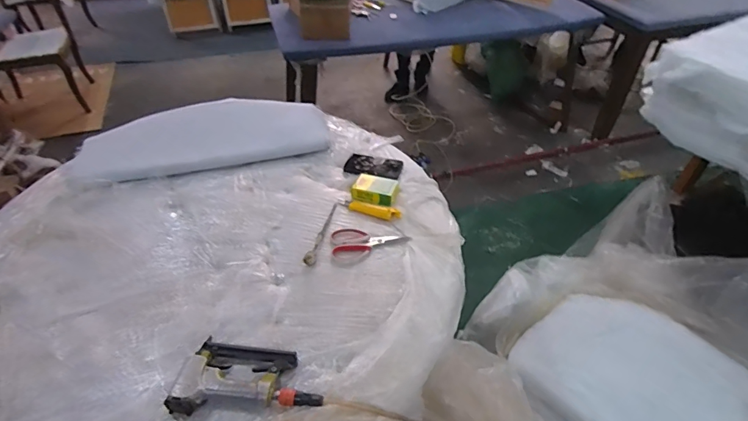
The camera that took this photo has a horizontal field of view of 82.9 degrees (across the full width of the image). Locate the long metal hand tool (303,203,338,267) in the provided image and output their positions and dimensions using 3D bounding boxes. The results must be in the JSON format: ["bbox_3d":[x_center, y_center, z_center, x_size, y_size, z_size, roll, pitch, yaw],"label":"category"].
[{"bbox_3d":[-0.123,0.047,1.037,0.027,0.018,0.216,9,43,11],"label":"long metal hand tool"}]

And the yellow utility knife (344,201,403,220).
[{"bbox_3d":[-0.007,-0.003,1.088,0.157,0.014,0.036,16,45,18],"label":"yellow utility knife"}]

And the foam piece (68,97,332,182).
[{"bbox_3d":[-0.522,-0.252,1.334,0.720,0.073,0.362,-13,44,-12],"label":"foam piece"}]

